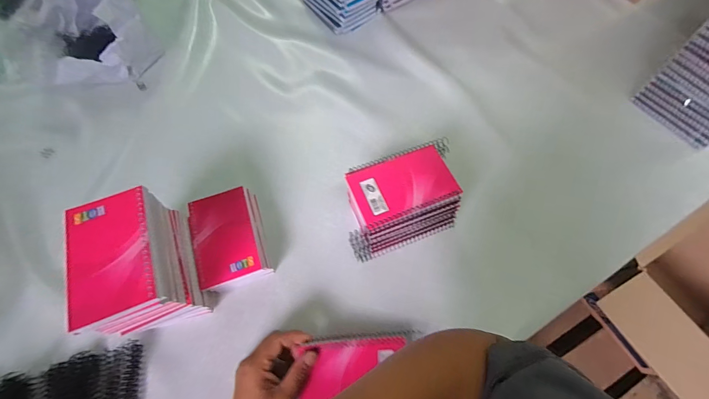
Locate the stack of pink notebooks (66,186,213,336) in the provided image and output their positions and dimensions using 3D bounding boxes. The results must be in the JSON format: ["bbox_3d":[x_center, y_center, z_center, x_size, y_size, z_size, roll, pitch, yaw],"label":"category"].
[{"bbox_3d":[-0.243,0.083,0.389,0.081,0.156,0.129,-21,67,-9],"label":"stack of pink notebooks"}]

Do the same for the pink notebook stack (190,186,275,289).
[{"bbox_3d":[-0.172,0.058,0.457,0.087,0.050,0.131,-19,67,-8],"label":"pink notebook stack"}]

